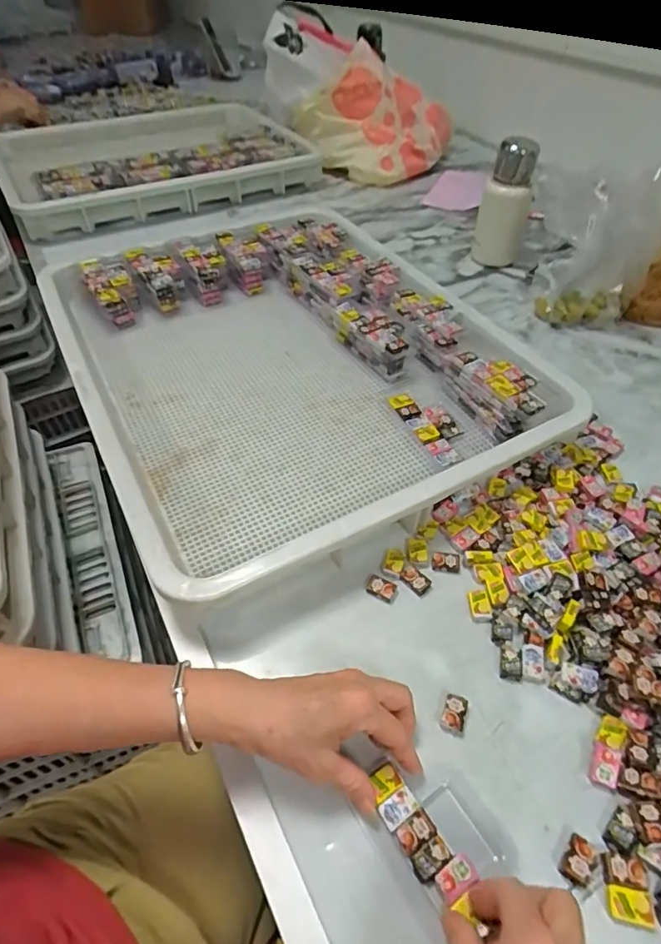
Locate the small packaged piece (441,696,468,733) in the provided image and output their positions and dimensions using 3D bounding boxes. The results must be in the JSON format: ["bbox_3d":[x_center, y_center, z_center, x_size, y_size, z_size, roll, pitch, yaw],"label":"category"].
[{"bbox_3d":[0.097,0.188,0.401,0.017,0.009,0.024,15,50,13],"label":"small packaged piece"}]

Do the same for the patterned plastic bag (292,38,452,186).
[{"bbox_3d":[0.124,-0.832,1.209,0.385,0.213,0.198,-12,49,-11],"label":"patterned plastic bag"}]

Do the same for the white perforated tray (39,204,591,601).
[{"bbox_3d":[-0.058,-0.150,0.655,0.494,0.074,0.588,-23,52,-20],"label":"white perforated tray"}]

